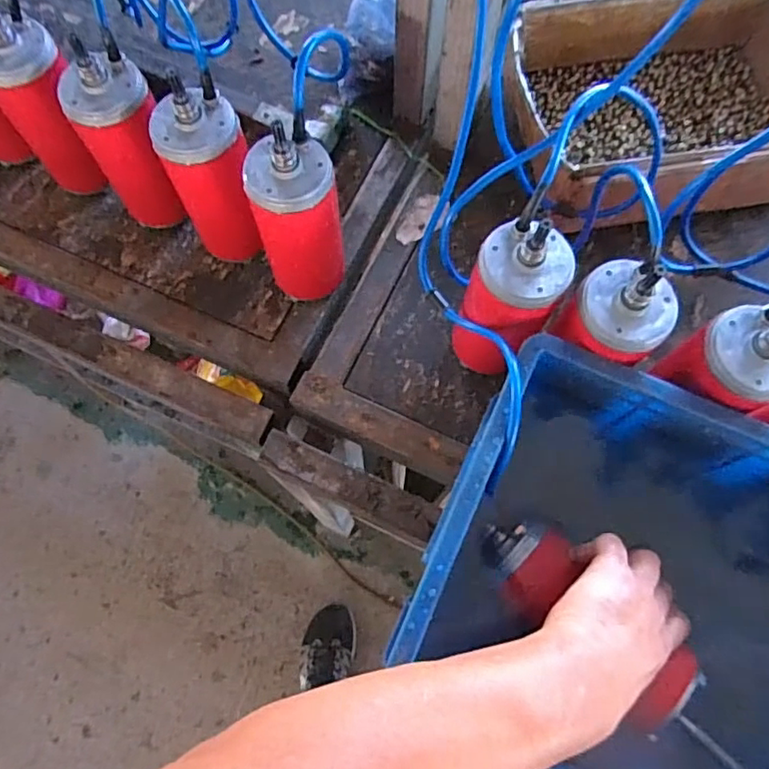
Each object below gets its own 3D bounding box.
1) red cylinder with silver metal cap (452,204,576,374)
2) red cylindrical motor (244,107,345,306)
[{"bbox_3d":[0.109,-0.073,0.526,0.072,0.198,0.073,0,73,1],"label":"red cylinder with silver metal cap"},{"bbox_3d":[-0.074,-0.148,0.562,0.086,0.189,0.065,-9,74,-2],"label":"red cylindrical motor"}]

